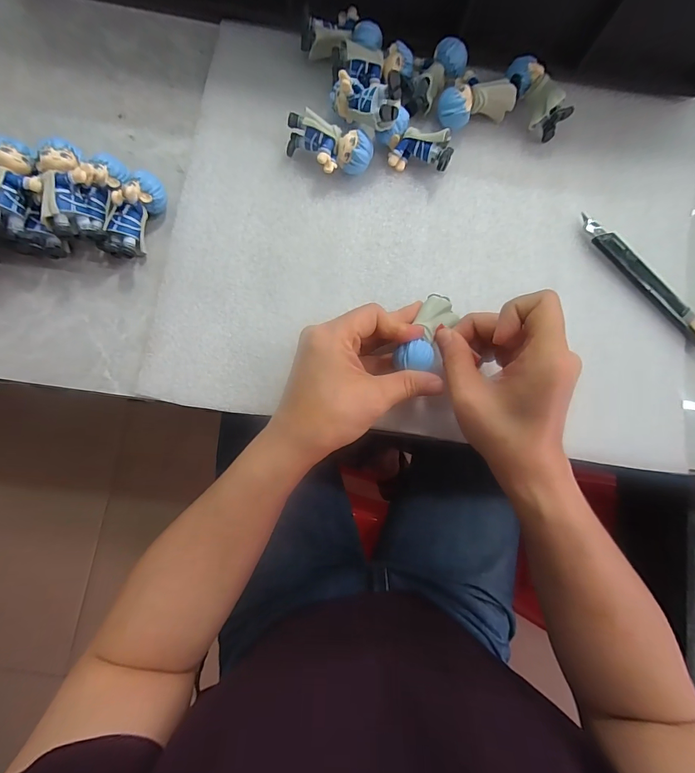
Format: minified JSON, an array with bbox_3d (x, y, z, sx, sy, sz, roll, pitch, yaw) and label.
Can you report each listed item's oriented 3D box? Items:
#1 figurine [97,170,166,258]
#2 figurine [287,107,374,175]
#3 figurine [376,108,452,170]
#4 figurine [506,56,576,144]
[{"bbox_3d":[-0.151,-0.120,0.271,0.020,0.034,0.061,24,81,0],"label":"figurine"},{"bbox_3d":[-0.015,-0.177,0.290,0.063,0.029,0.030,19,81,-1],"label":"figurine"},{"bbox_3d":[0.052,-0.184,0.296,0.059,0.029,0.027,19,81,-1],"label":"figurine"},{"bbox_3d":[0.149,-0.230,0.307,0.025,0.032,0.061,-26,84,-7],"label":"figurine"}]

